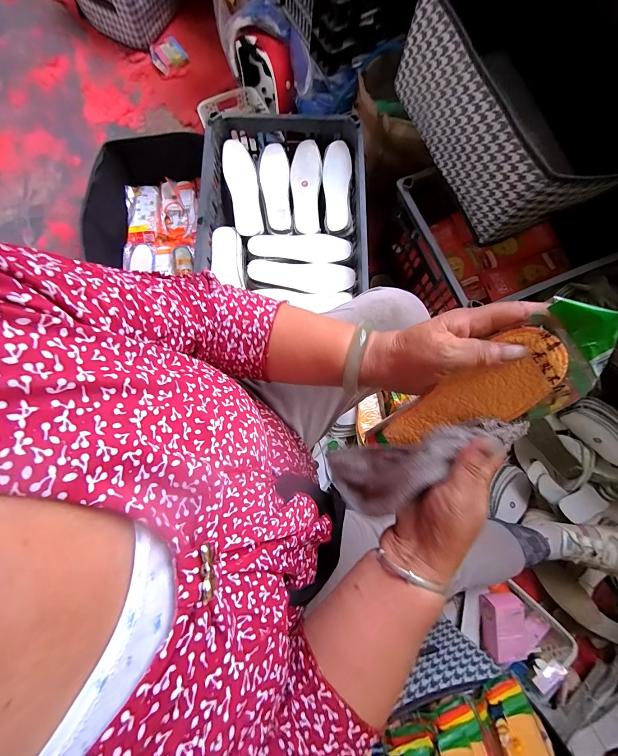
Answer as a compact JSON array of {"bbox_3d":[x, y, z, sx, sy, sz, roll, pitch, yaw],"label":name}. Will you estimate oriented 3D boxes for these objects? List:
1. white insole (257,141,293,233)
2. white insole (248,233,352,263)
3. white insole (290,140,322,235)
[{"bbox_3d":[-0.078,-0.431,0.694,0.068,0.015,0.220,-4,77,-1],"label":"white insole"},{"bbox_3d":[-0.021,-0.287,0.669,0.218,0.008,0.069,2,77,0],"label":"white insole"},{"bbox_3d":[-0.008,-0.432,0.690,0.067,0.023,0.219,2,77,0],"label":"white insole"}]

